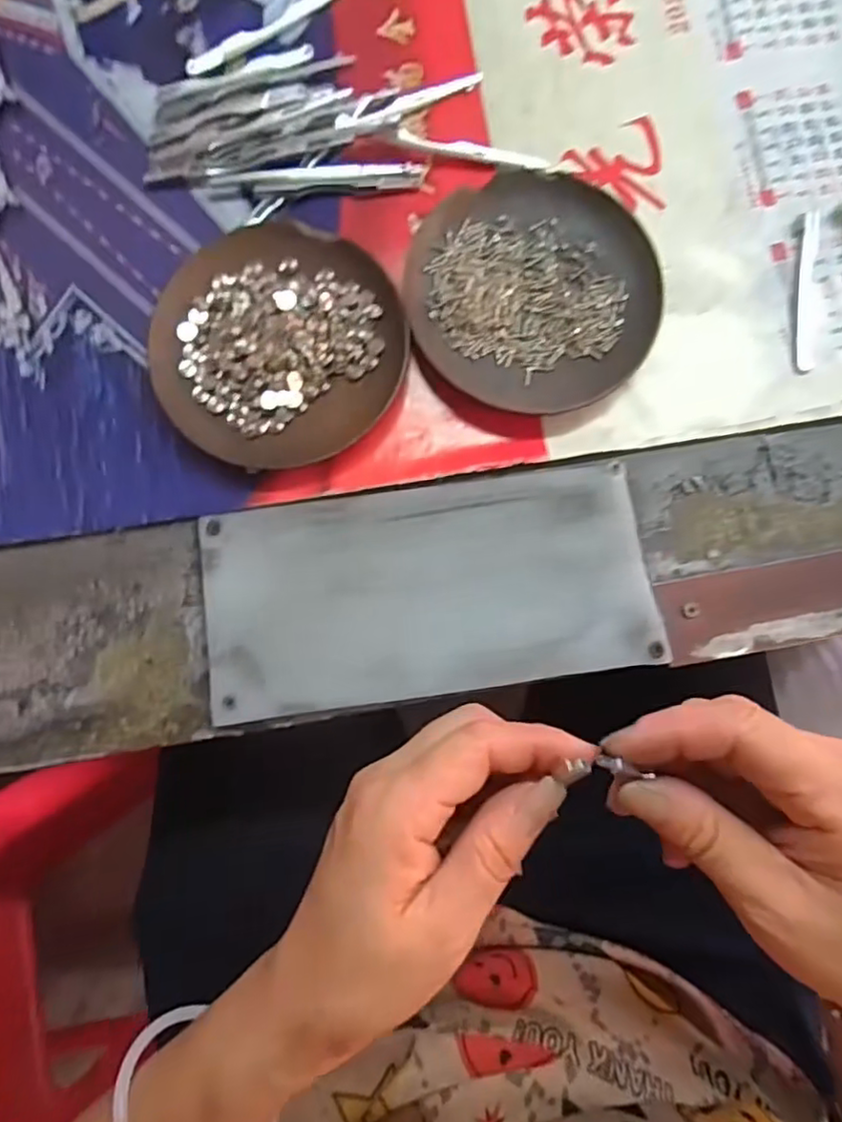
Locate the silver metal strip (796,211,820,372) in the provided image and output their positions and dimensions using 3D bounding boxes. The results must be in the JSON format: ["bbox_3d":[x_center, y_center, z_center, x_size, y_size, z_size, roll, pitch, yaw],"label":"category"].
[{"bbox_3d":[0.186,-0.131,0.310,0.009,0.004,0.081,8,84,1],"label":"silver metal strip"}]

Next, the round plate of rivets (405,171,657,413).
[{"bbox_3d":[0.053,-0.127,0.304,0.114,0.014,0.111,0,84,0],"label":"round plate of rivets"}]

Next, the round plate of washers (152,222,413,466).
[{"bbox_3d":[-0.066,-0.104,0.300,0.112,0.016,0.114,0,84,0],"label":"round plate of washers"}]

